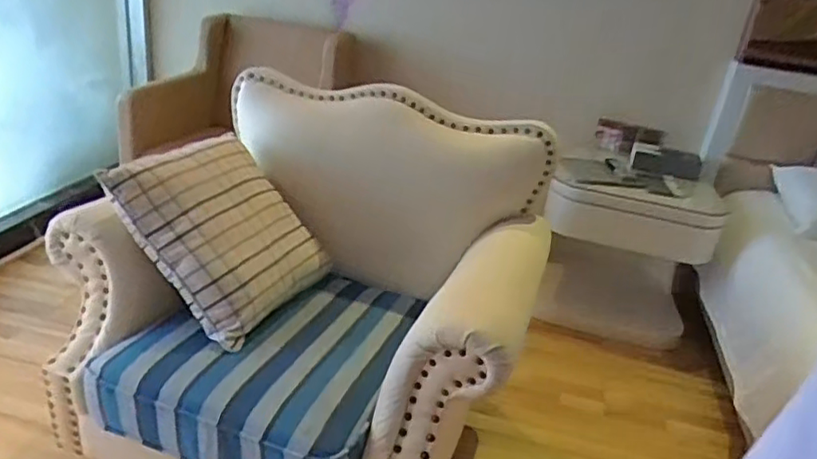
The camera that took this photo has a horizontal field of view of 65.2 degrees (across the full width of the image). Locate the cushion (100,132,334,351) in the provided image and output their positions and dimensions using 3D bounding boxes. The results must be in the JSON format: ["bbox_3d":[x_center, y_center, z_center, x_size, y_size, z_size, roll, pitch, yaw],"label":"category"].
[{"bbox_3d":[-0.399,-0.012,1.441,0.470,0.086,0.420,49,34,8],"label":"cushion"}]

